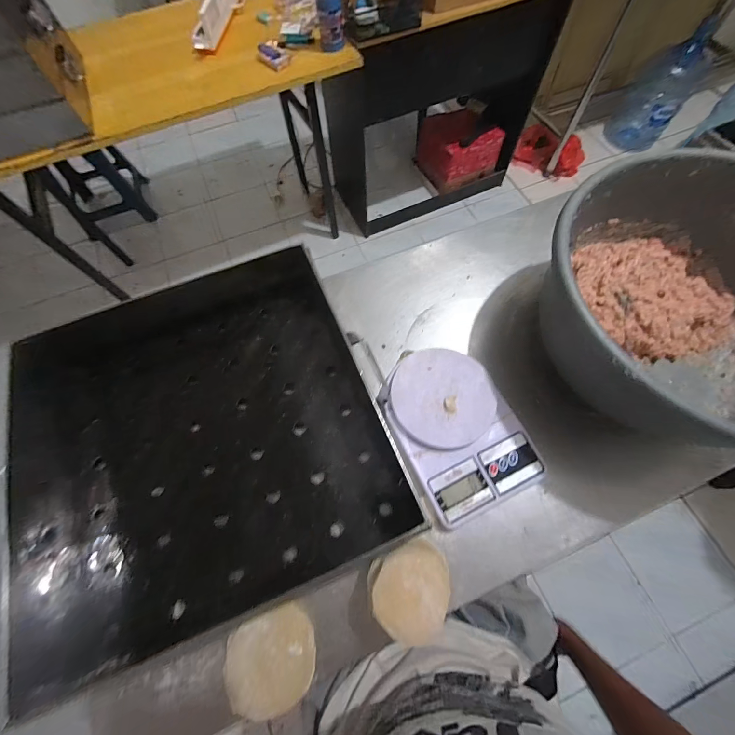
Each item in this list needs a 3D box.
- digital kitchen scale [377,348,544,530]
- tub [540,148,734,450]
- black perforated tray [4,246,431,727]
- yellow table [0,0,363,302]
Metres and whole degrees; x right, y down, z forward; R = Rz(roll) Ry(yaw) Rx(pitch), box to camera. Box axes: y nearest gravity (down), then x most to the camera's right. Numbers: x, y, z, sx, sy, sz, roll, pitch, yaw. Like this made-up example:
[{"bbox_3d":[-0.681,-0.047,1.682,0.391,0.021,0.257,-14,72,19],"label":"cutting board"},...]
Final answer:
[{"bbox_3d":[0.111,0.073,0.425,0.151,0.028,0.208,-26,69,-8],"label":"digital kitchen scale"},{"bbox_3d":[0.394,-0.079,0.415,0.349,0.173,0.368,-1,68,2],"label":"tub"},{"bbox_3d":[-0.216,0.085,0.421,0.451,0.072,0.428,-21,69,-7],"label":"black perforated tray"},{"bbox_3d":[-0.647,-0.747,1.239,1.133,0.734,0.556,-23,69,-8],"label":"yellow table"}]

